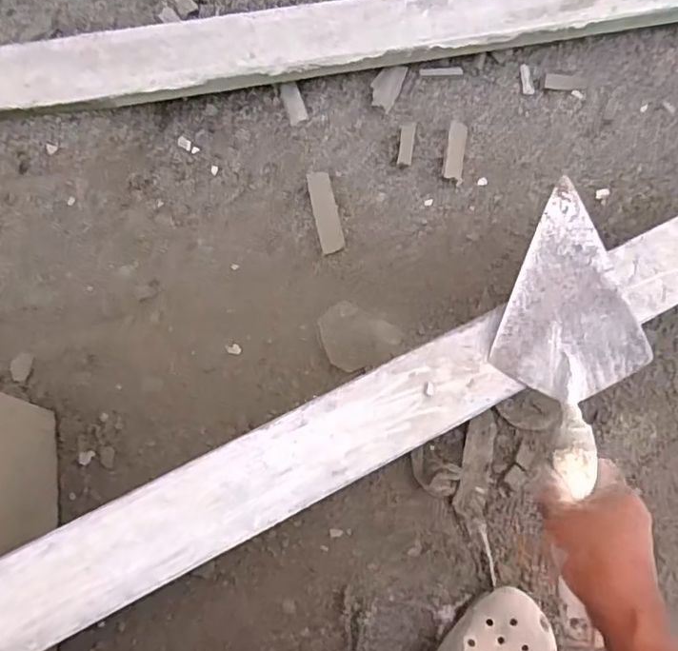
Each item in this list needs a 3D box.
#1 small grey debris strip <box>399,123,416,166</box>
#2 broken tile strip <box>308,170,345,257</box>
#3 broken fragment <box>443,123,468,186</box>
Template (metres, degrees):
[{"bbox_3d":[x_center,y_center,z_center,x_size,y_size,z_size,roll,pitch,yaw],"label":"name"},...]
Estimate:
[{"bbox_3d":[0.092,-0.244,0.788,0.020,0.004,0.061,10,77,-16],"label":"small grey debris strip"},{"bbox_3d":[-0.016,-0.144,0.750,0.030,0.004,0.106,-10,83,-18],"label":"broken tile strip"},{"bbox_3d":[0.157,-0.232,0.790,0.027,0.006,0.082,9,85,-22],"label":"broken fragment"}]

